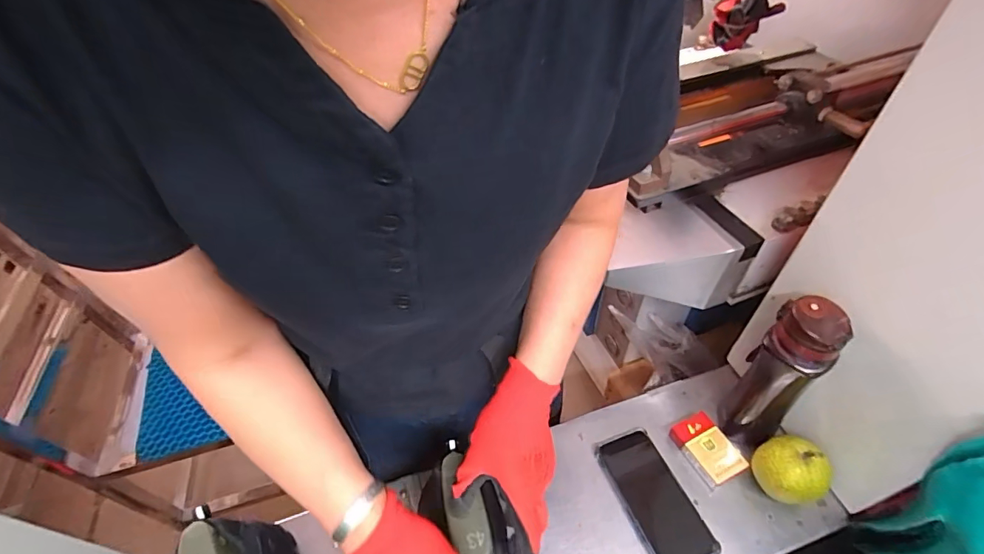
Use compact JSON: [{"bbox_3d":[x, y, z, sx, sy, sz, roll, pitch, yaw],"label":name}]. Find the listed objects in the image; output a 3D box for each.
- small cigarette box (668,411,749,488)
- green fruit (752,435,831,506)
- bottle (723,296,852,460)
[{"bbox_3d":[0.291,0.232,0.610,0.060,0.024,0.089,-20,49,-13],"label":"small cigarette box"},{"bbox_3d":[0.369,0.244,0.557,0.064,0.084,0.077,-26,51,-19],"label":"green fruit"},{"bbox_3d":[0.345,0.128,0.548,0.066,0.239,0.072,-35,54,-25],"label":"bottle"}]

